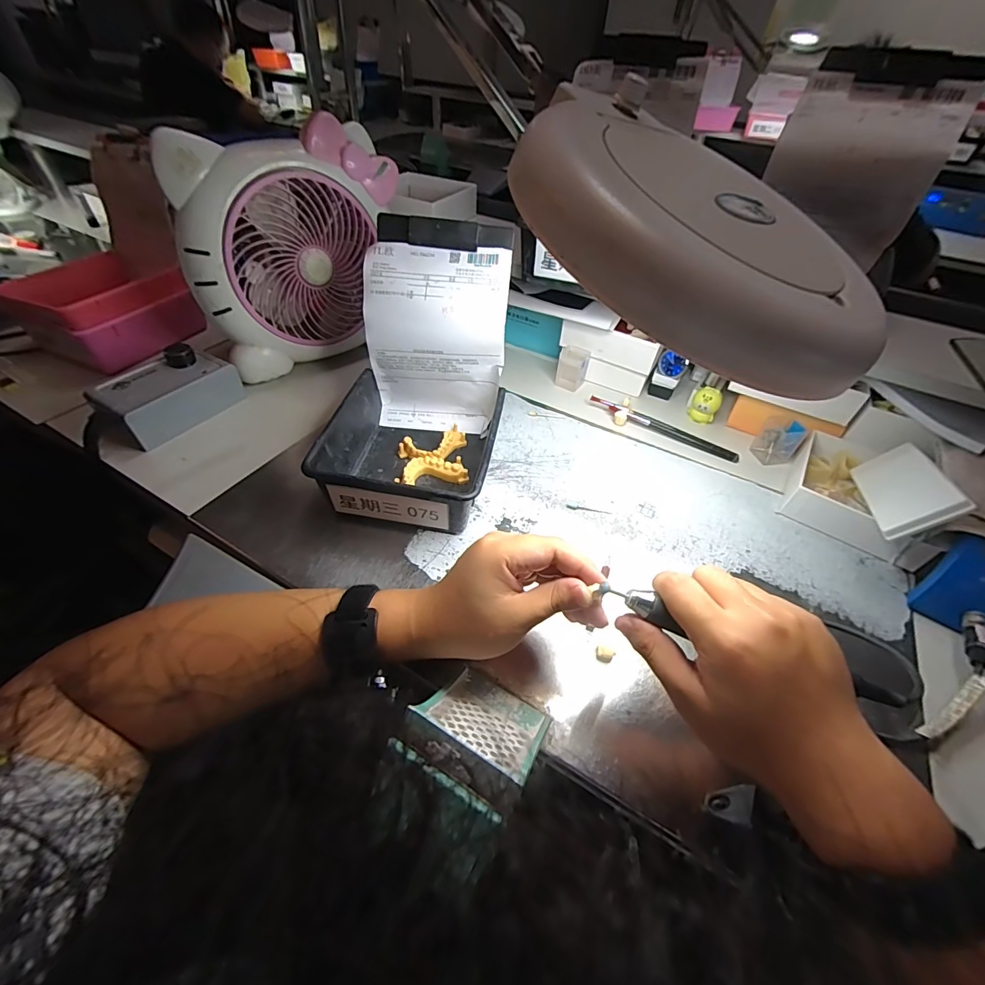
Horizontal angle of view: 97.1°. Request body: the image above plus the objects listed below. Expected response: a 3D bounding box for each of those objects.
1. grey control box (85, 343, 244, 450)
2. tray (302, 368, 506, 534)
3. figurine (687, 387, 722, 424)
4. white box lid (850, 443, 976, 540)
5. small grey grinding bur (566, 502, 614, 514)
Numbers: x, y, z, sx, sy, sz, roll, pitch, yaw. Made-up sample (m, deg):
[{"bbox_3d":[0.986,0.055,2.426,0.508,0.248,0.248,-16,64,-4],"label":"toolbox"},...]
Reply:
[{"bbox_3d":[-0.381,-0.113,0.510,0.081,0.056,0.136,20,48,14],"label":"grey control box"},{"bbox_3d":[-0.082,-0.044,0.458,0.161,0.067,0.163,10,47,5],"label":"tray"},{"bbox_3d":[0.274,-0.112,0.561,0.032,0.042,0.022,27,50,19],"label":"figurine"},{"bbox_3d":[0.390,-0.007,0.415,0.012,0.059,0.141,49,38,-1],"label":"white box lid"},{"bbox_3d":[0.101,0.018,0.459,0.047,0.004,0.010,17,48,11],"label":"small grey grinding bur"}]

